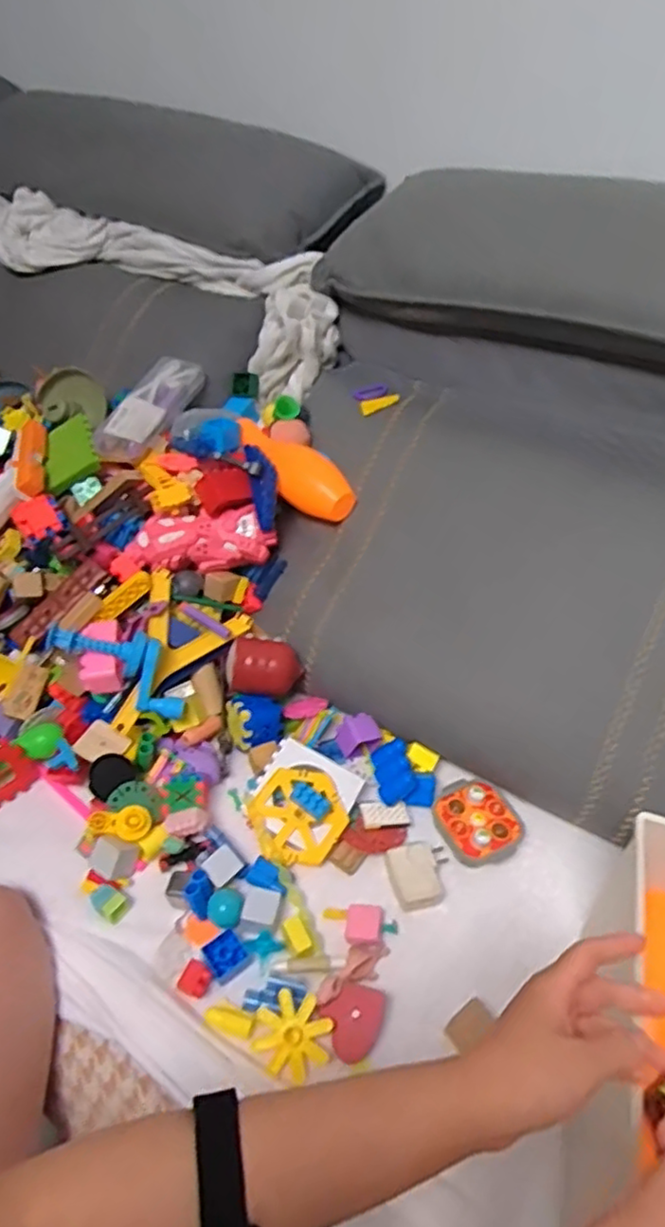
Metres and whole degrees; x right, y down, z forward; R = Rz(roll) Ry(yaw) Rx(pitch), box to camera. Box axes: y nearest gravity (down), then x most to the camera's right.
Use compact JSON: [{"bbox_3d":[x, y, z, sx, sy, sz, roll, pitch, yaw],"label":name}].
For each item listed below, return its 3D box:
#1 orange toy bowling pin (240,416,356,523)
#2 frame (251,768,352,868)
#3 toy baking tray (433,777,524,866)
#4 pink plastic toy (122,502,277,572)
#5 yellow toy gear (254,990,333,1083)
[{"bbox_3d":[-0.056,-0.178,0.803,0.056,0.058,0.192,-31,55,-26],"label":"orange toy bowling pin"},{"bbox_3d":[-0.034,0.205,0.669,0.089,0.010,0.094,33,61,10],"label":"frame"},{"bbox_3d":[0.149,0.213,0.683,0.081,0.027,0.087,-21,51,-19],"label":"toy baking tray"},{"bbox_3d":[-0.156,-0.087,0.777,0.172,0.047,0.058,-4,47,-4],"label":"pink plastic toy"},{"bbox_3d":[-0.032,0.342,0.537,0.057,0.014,0.060,-32,55,-27],"label":"yellow toy gear"}]

